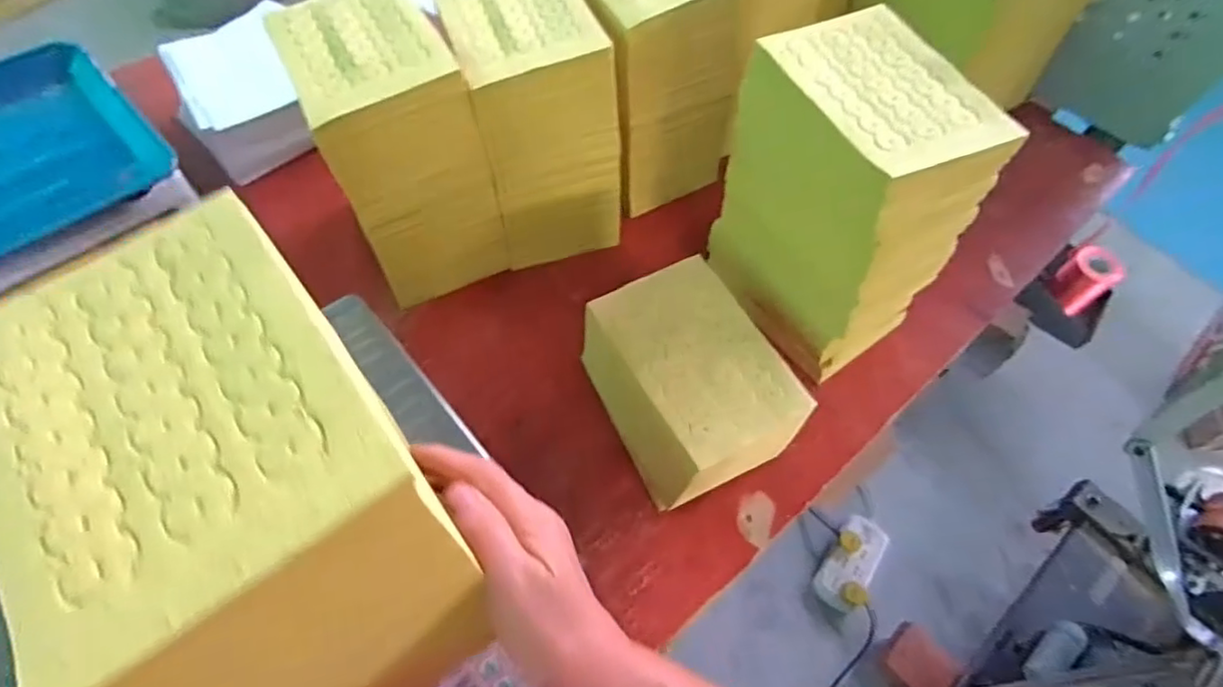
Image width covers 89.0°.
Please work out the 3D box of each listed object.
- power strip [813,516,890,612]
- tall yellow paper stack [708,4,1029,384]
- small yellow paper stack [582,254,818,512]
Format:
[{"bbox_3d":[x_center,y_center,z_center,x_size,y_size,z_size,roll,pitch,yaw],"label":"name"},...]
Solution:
[{"bbox_3d":[0.533,0.469,1.349,0.106,0.055,0.217,34,63,14],"label":"power strip"},{"bbox_3d":[0.188,-0.117,0.526,0.118,0.224,0.179,-26,65,-18],"label":"tall yellow paper stack"},{"bbox_3d":[0.064,0.045,0.519,0.125,0.121,0.179,-25,65,-18],"label":"small yellow paper stack"}]

